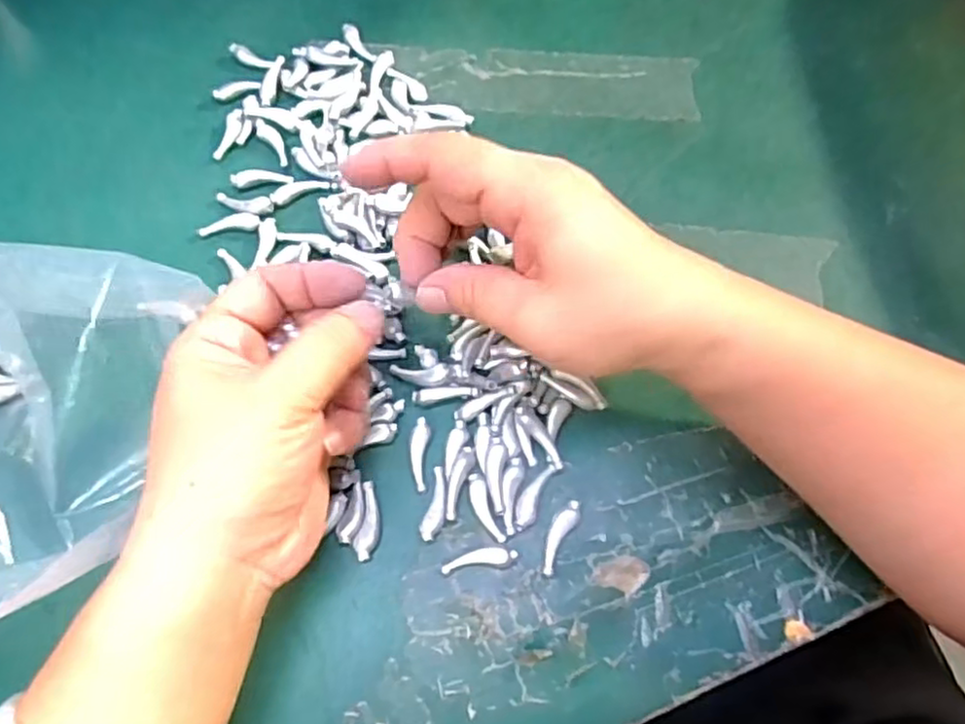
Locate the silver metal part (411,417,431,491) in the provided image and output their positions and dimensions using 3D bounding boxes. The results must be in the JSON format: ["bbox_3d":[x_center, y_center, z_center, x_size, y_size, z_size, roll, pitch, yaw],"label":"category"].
[{"bbox_3d":[-0.027,0.038,0.284,0.008,0.004,0.030,3,67,2],"label":"silver metal part"}]

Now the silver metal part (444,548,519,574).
[{"bbox_3d":[-0.001,0.078,0.268,0.029,0.006,0.008,-7,67,-2],"label":"silver metal part"}]

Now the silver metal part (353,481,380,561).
[{"bbox_3d":[-0.046,0.064,0.274,0.009,0.005,0.032,4,67,2],"label":"silver metal part"}]

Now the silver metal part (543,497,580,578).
[{"bbox_3d":[0.031,0.069,0.272,0.008,0.005,0.031,26,70,11],"label":"silver metal part"}]

